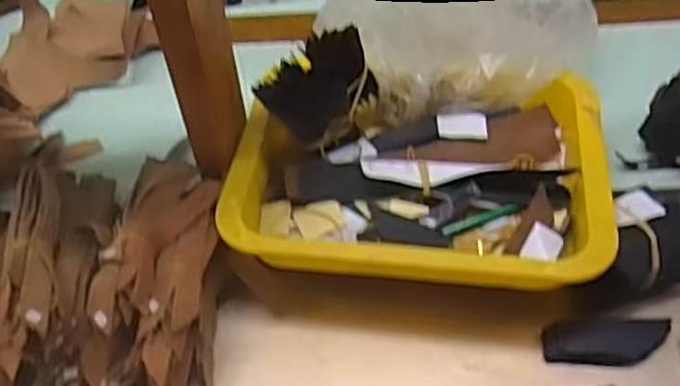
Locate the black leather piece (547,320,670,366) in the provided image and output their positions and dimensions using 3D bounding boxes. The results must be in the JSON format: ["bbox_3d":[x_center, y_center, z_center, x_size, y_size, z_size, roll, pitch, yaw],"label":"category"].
[{"bbox_3d":[0.174,0.095,0.457,0.080,0.008,0.030,-2,48,3],"label":"black leather piece"}]

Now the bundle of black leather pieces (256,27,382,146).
[{"bbox_3d":[-0.016,-0.081,0.521,0.057,0.064,0.086,25,55,25],"label":"bundle of black leather pieces"}]

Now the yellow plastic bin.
[{"bbox_3d":[0.054,-0.007,0.512,0.255,0.054,0.173,3,48,8],"label":"yellow plastic bin"}]

